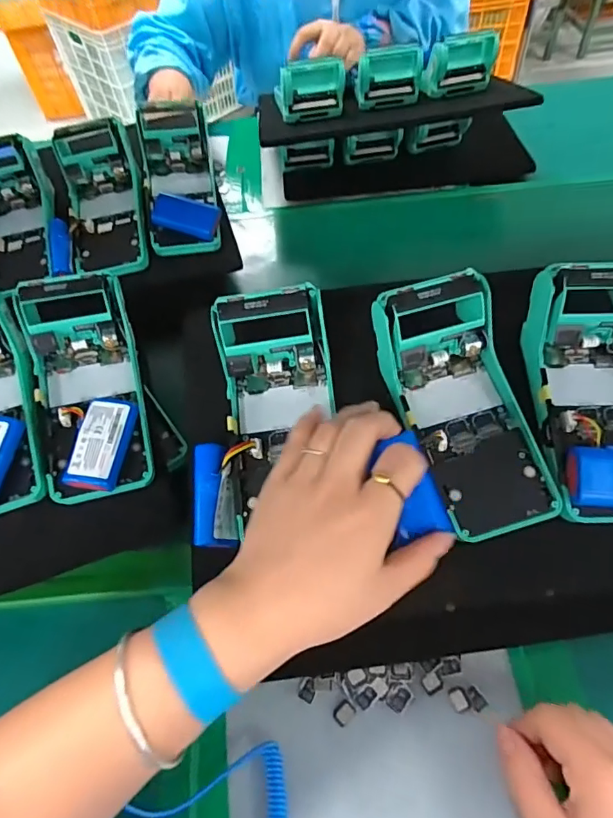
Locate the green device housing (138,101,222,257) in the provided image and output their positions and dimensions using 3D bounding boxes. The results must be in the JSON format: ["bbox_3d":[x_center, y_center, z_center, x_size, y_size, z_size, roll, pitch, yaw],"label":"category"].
[{"bbox_3d":[-0.140,-0.248,0.542,0.077,0.058,0.166,-10,75,-2],"label":"green device housing"}]

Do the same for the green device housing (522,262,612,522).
[{"bbox_3d":[0.196,-0.013,0.318,0.077,0.087,0.144,1,54,5],"label":"green device housing"}]

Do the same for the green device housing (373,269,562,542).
[{"bbox_3d":[0.106,-0.003,0.335,0.082,0.054,0.170,-19,84,-9],"label":"green device housing"}]

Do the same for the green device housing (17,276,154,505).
[{"bbox_3d":[-0.168,-0.016,0.378,0.079,0.058,0.170,-16,75,-6],"label":"green device housing"}]

